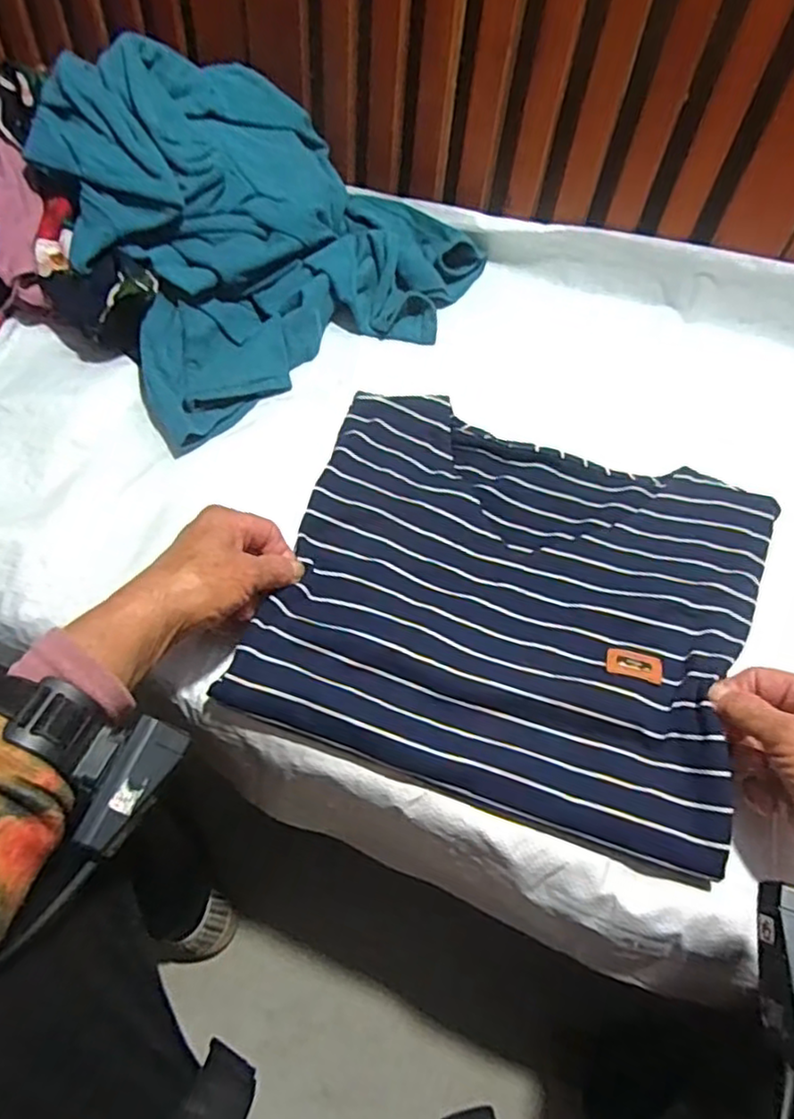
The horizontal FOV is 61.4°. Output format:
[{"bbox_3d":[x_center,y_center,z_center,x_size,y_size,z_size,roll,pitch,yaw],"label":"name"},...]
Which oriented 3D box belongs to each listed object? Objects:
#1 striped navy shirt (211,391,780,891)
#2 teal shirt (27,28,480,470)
[{"bbox_3d":[0.079,0.022,0.455,0.306,0.034,0.271,19,67,8],"label":"striped navy shirt"},{"bbox_3d":[-0.108,-0.294,0.556,0.327,0.119,0.282,-30,69,-13],"label":"teal shirt"}]

